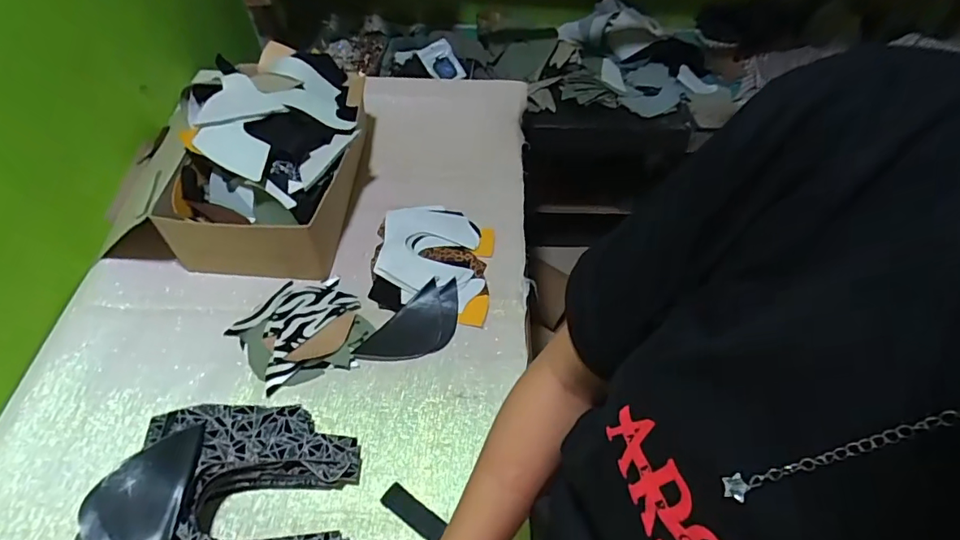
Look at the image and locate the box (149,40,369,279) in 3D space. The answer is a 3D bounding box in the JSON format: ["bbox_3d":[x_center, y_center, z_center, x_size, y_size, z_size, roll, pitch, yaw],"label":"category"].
[{"bbox_3d":[-0.292,-0.161,0.730,0.227,0.156,0.320,1,53,-1],"label":"box"}]

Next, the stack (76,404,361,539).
[{"bbox_3d":[-0.236,0.222,0.477,0.219,0.103,0.208,-1,53,-2],"label":"stack"}]

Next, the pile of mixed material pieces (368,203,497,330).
[{"bbox_3d":[-0.066,-0.022,0.710,0.162,0.022,0.188,5,53,3],"label":"pile of mixed material pieces"}]

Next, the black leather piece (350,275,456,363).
[{"bbox_3d":[-0.079,0.075,0.652,0.072,0.018,0.151,37,61,24],"label":"black leather piece"}]

